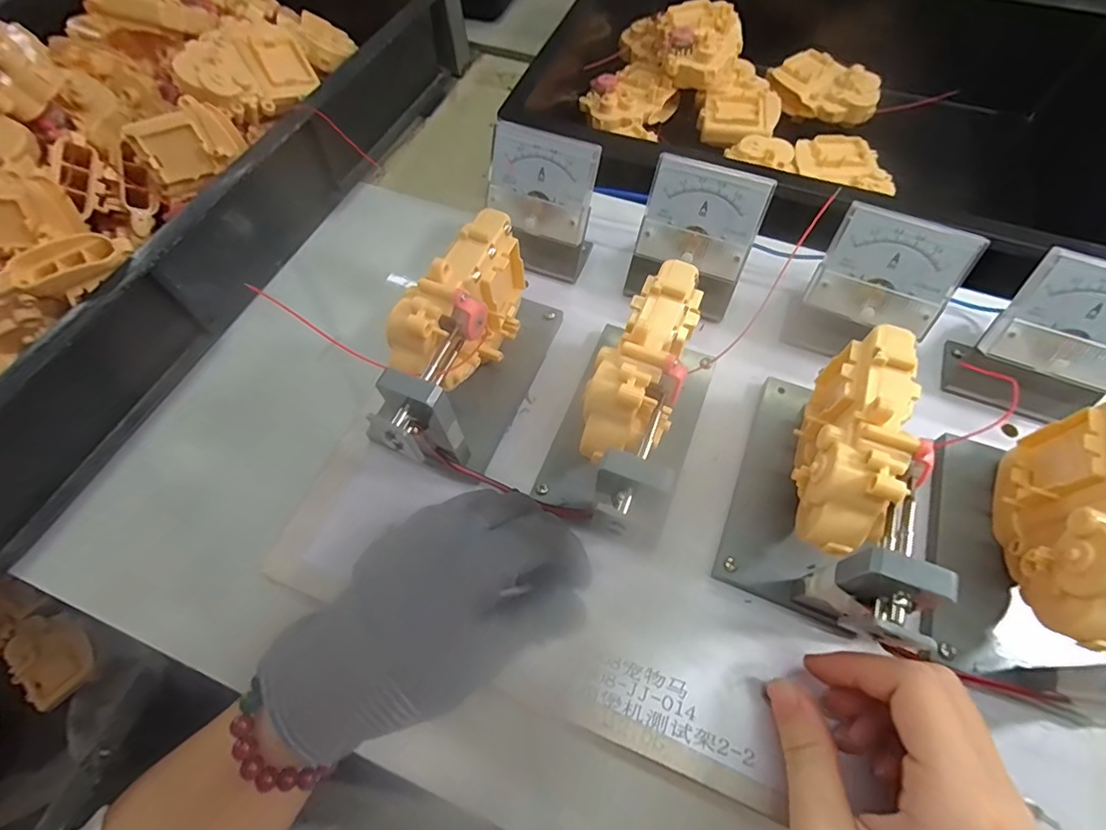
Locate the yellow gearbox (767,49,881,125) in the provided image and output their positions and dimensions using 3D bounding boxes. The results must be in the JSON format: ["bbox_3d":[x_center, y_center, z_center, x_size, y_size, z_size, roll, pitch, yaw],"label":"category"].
[{"bbox_3d":[0.258,-0.309,0.487,0.061,0.027,0.095,-34,66,-14],"label":"yellow gearbox"}]

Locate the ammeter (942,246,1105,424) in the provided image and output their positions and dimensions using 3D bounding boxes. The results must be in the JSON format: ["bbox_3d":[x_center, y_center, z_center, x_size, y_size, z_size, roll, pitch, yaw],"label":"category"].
[{"bbox_3d":[0.262,-0.036,0.265,0.067,0.077,0.044,26,67,15],"label":"ammeter"}]

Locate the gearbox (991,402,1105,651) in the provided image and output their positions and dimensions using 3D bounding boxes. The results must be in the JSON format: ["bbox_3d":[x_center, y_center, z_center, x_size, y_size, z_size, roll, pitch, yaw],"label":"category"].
[{"bbox_3d":[0.217,0.044,0.212,0.030,0.072,0.096,20,66,12],"label":"gearbox"}]

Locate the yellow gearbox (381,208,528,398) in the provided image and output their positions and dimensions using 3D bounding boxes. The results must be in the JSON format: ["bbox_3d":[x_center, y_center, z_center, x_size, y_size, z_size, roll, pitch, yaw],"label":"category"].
[{"bbox_3d":[-0.042,-0.050,0.267,0.030,0.073,0.091,26,67,15],"label":"yellow gearbox"}]

